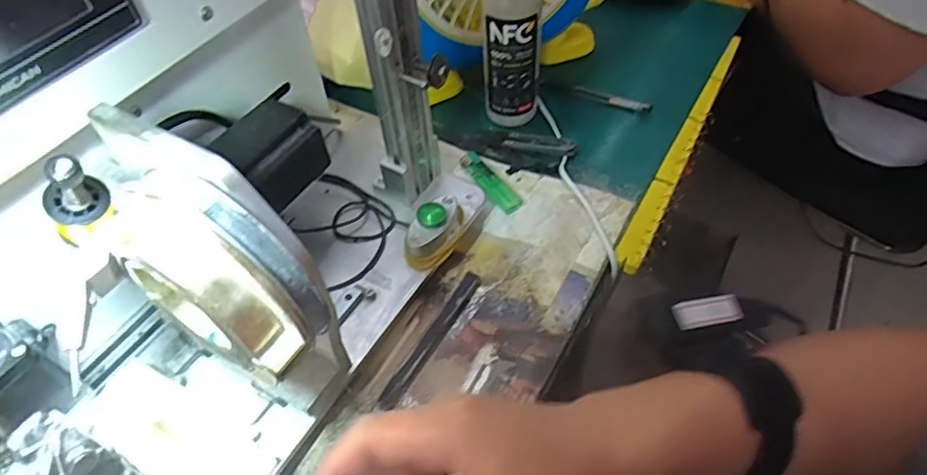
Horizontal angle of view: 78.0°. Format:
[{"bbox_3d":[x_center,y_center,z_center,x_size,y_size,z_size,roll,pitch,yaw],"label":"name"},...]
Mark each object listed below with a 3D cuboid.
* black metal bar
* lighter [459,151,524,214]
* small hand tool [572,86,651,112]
[{"bbox_3d":[-0.022,0.073,0.430,0.014,0.010,0.125,24,59,19],"label":"black metal bar"},{"bbox_3d":[0.025,-0.051,0.522,0.022,0.011,0.078,-27,57,-16],"label":"lighter"},{"bbox_3d":[0.146,-0.139,0.571,0.011,0.009,0.088,-39,46,-23],"label":"small hand tool"}]

